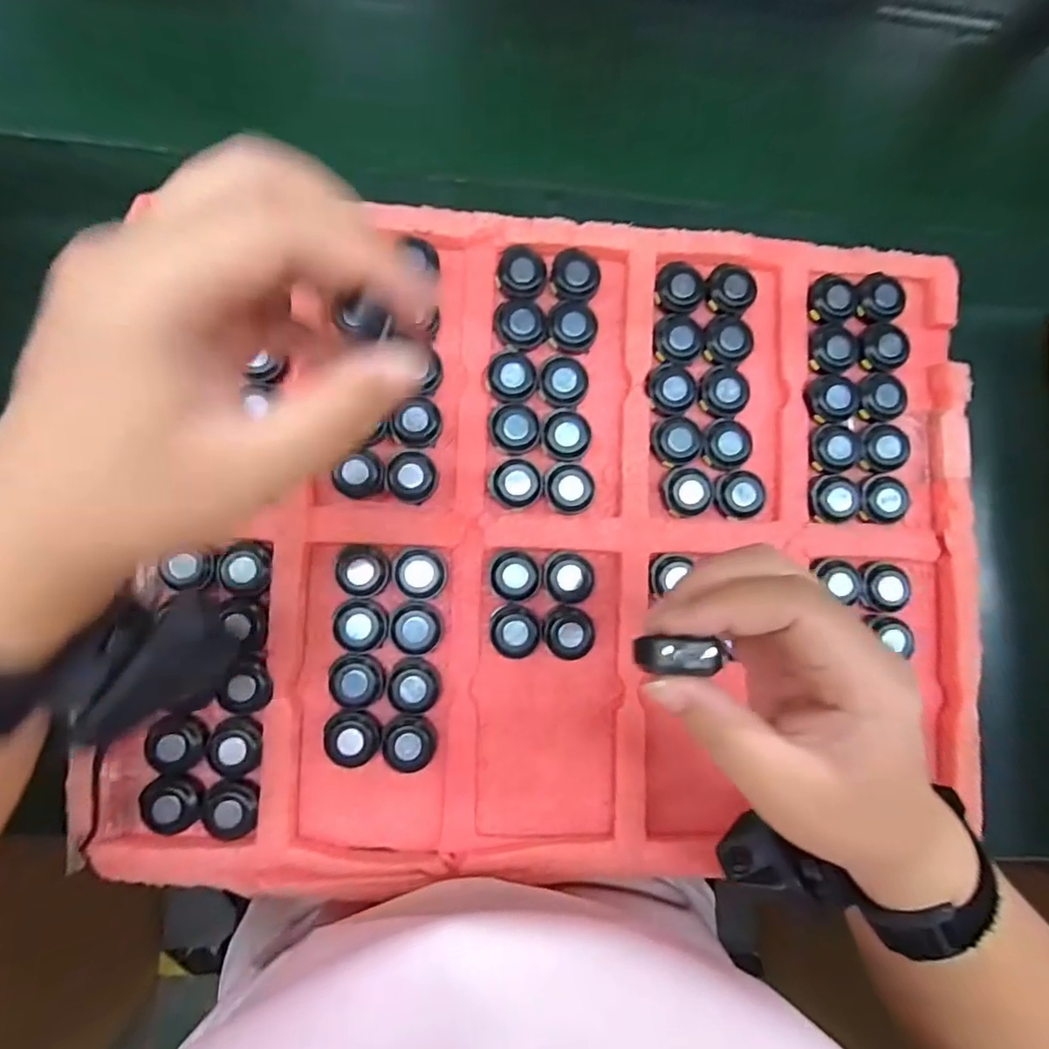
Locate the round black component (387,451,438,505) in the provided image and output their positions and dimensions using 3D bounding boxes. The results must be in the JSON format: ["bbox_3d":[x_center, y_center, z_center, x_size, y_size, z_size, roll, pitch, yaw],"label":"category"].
[{"bbox_3d":[-0.064,-0.028,0.323,0.027,0.012,0.028,-4,84,-5],"label":"round black component"}]

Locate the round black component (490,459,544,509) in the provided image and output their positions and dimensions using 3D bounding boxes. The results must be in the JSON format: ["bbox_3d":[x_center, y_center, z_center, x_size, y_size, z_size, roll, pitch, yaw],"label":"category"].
[{"bbox_3d":[-0.005,-0.025,0.325,0.029,0.004,0.029,0,85,-2],"label":"round black component"}]

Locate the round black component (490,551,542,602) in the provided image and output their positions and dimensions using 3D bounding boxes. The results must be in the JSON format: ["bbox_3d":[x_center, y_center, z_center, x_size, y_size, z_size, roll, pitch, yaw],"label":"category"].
[{"bbox_3d":[-0.005,0.029,0.321,0.028,0.006,0.027,-4,84,-5],"label":"round black component"}]

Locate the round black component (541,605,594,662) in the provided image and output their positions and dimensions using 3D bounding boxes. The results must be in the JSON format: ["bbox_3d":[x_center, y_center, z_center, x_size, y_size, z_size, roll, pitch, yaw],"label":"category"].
[{"bbox_3d":[0.025,0.062,0.325,0.029,0.012,0.029,-5,84,-5],"label":"round black component"}]

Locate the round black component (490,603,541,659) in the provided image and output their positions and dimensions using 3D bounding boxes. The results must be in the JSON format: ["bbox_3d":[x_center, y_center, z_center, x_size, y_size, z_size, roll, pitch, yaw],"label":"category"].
[{"bbox_3d":[-0.005,0.061,0.322,0.027,0.011,0.030,-5,84,-5],"label":"round black component"}]

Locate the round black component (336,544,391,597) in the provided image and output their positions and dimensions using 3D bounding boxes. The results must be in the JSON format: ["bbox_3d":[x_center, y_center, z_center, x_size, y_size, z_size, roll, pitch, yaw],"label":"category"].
[{"bbox_3d":[-0.090,0.026,0.317,0.028,0.009,0.028,1,84,-5],"label":"round black component"}]

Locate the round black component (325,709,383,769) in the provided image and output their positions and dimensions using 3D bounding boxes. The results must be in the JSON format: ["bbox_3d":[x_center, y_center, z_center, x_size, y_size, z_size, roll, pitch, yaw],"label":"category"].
[{"bbox_3d":[-0.094,0.117,0.310,0.028,0.010,0.029,1,84,-5],"label":"round black component"}]

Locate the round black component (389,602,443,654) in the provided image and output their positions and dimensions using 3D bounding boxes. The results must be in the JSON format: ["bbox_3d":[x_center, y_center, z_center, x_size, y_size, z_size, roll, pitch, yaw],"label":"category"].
[{"bbox_3d":[-0.061,0.058,0.317,0.027,0.009,0.028,1,84,-5],"label":"round black component"}]

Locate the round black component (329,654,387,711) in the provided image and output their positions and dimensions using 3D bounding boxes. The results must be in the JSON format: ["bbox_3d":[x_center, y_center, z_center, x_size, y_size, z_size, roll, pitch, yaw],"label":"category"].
[{"bbox_3d":[-0.092,0.086,0.312,0.030,0.009,0.029,1,84,-5],"label":"round black component"}]

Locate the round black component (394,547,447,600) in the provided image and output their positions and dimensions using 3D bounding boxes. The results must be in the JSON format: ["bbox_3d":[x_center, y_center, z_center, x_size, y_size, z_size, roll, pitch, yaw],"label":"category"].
[{"bbox_3d":[-0.059,0.028,0.320,0.028,0.008,0.029,1,84,-5],"label":"round black component"}]

